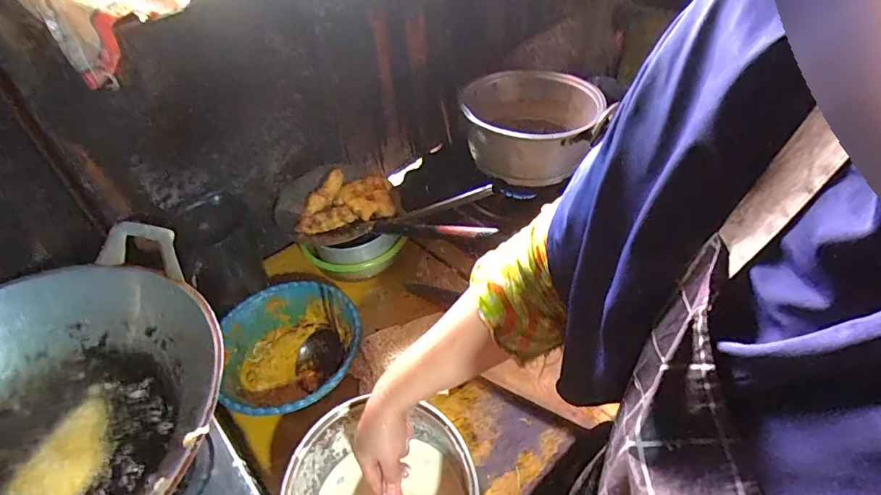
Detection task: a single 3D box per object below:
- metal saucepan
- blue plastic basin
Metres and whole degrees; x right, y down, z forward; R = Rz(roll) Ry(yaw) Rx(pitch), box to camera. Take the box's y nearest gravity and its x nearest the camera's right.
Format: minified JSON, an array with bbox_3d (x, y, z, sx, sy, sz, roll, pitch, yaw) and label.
[{"bbox_3d":[0.152,-0.216,0.813,0.224,0.119,0.208,-2,43,2],"label":"metal saucepan"},{"bbox_3d":[-0.216,0.153,0.700,0.192,0.070,0.210,-2,43,2],"label":"blue plastic basin"}]

